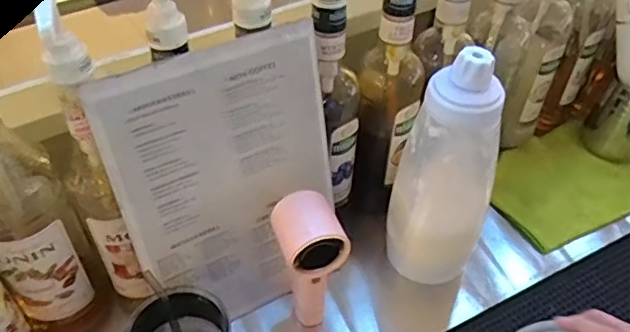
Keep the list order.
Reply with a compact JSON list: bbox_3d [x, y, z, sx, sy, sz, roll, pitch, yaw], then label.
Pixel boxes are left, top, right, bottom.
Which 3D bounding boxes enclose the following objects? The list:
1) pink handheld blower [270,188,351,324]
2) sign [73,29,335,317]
[{"bbox_3d":[-0.007,0.099,0.570,0.059,0.157,0.062,-18,48,-18],"label":"pink handheld blower"},{"bbox_3d":[-0.072,0.020,0.549,0.203,0.283,0.010,-24,35,-21],"label":"sign"}]

